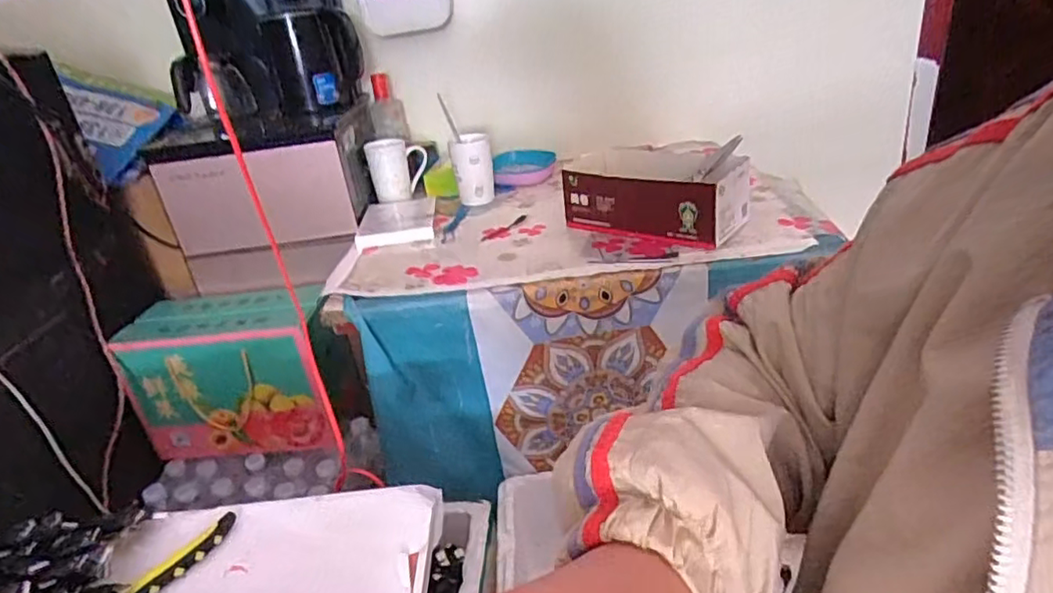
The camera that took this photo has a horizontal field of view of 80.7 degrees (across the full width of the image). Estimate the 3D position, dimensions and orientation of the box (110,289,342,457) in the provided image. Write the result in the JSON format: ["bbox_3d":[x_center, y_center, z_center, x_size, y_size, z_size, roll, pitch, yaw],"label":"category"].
[{"bbox_3d":[-0.510,0.133,1.098,0.294,0.237,0.157,-4,27,6],"label":"box"}]

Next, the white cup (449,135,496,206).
[{"bbox_3d":[-0.097,-0.229,1.148,0.074,0.122,0.080,-9,27,-3],"label":"white cup"}]

